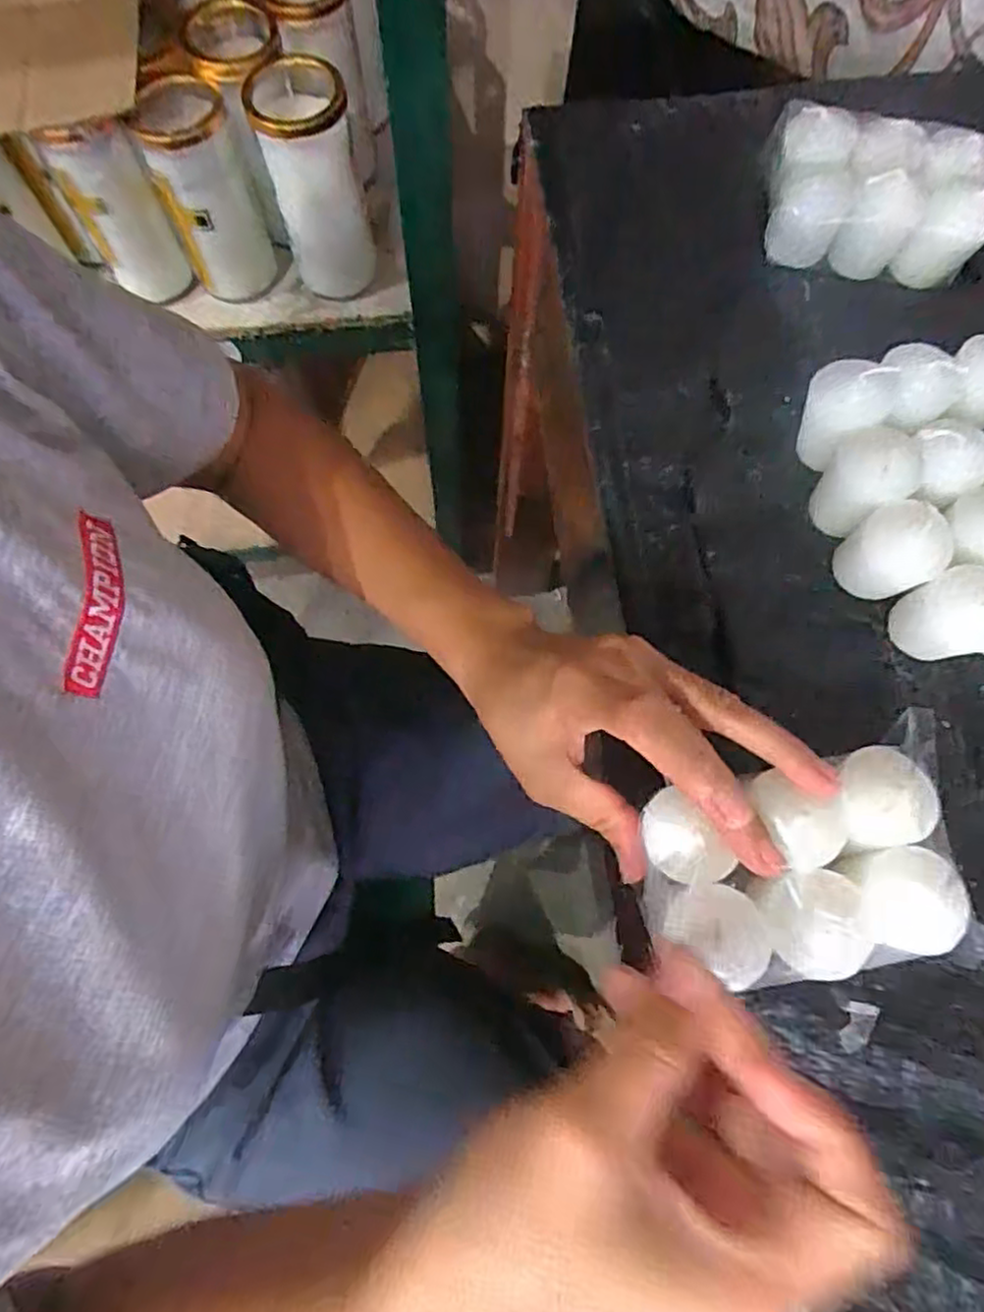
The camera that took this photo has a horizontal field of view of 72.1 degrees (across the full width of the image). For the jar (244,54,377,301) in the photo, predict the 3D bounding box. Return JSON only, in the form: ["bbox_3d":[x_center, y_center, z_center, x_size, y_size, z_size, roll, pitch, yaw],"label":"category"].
[{"bbox_3d":[-0.130,-0.349,0.509,0.064,0.139,0.059,1,73,-2],"label":"jar"}]

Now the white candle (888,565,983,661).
[{"bbox_3d":[0.207,-0.021,0.303,0.035,0.048,0.031,18,73,4],"label":"white candle"}]

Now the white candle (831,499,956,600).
[{"bbox_3d":[0.185,-0.047,0.314,0.037,0.042,0.032,43,76,11],"label":"white candle"}]

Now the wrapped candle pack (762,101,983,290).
[{"bbox_3d":[0.210,-0.255,0.377,0.119,0.050,0.066,14,73,3],"label":"wrapped candle pack"}]

